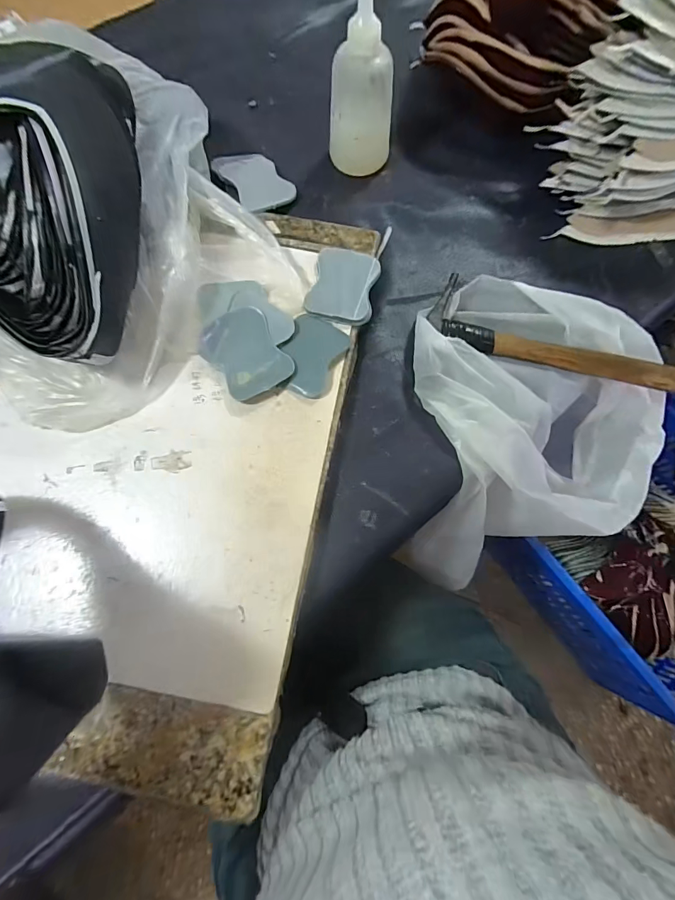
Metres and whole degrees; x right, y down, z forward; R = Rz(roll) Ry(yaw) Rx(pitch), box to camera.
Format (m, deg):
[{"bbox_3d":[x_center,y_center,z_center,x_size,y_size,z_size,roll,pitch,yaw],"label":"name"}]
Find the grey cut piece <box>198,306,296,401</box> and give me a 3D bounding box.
[{"bbox_3d":[-0.077,-0.083,0.333,0.058,0.008,0.072,-32,93,-13],"label":"grey cut piece"}]

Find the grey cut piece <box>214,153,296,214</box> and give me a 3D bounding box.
[{"bbox_3d":[-0.090,-0.290,0.415,0.058,0.014,0.095,-31,76,-8],"label":"grey cut piece"}]

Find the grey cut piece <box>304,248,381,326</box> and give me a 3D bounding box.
[{"bbox_3d":[0.006,-0.156,0.370,0.059,0.006,0.079,10,74,5],"label":"grey cut piece"}]

